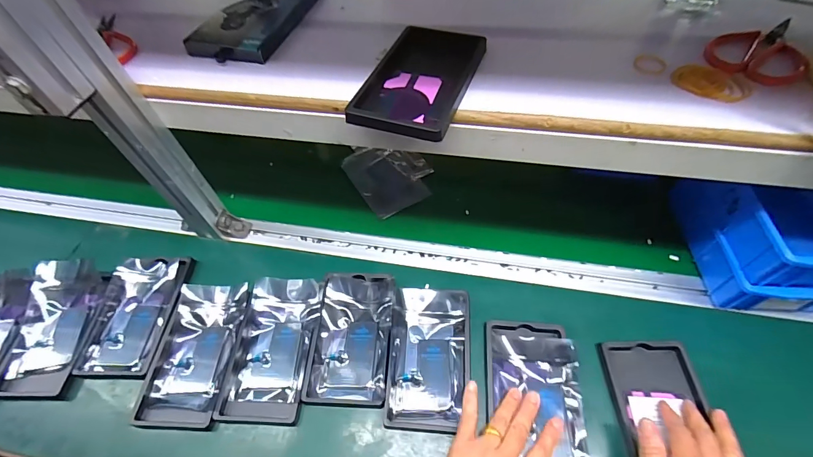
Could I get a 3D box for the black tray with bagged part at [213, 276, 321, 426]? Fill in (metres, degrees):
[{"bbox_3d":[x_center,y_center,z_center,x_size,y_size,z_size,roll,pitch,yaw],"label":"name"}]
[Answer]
[{"bbox_3d":[-0.161,0.139,0.446,0.092,0.017,0.165,1,53,7],"label":"black tray with bagged part"}]

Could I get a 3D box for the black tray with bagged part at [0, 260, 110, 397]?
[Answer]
[{"bbox_3d":[-0.449,0.116,0.473,0.098,0.035,0.175,-1,53,6],"label":"black tray with bagged part"}]

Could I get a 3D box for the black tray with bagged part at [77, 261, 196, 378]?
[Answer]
[{"bbox_3d":[-0.351,0.107,0.481,0.099,0.020,0.154,1,53,7],"label":"black tray with bagged part"}]

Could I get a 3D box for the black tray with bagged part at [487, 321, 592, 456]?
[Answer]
[{"bbox_3d":[0.137,0.178,0.401,0.097,0.017,0.159,1,54,5],"label":"black tray with bagged part"}]

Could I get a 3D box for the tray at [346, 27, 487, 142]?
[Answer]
[{"bbox_3d":[0.015,-0.148,0.367,0.092,0.016,0.155,15,56,17],"label":"tray"}]

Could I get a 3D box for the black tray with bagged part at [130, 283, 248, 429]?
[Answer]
[{"bbox_3d":[-0.256,0.145,0.448,0.094,0.021,0.161,1,53,7],"label":"black tray with bagged part"}]

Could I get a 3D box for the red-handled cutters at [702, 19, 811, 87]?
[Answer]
[{"bbox_3d":[0.353,-0.178,0.369,0.108,0.009,0.081,-39,58,-22],"label":"red-handled cutters"}]

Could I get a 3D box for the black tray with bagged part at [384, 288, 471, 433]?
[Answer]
[{"bbox_3d":[0.027,0.146,0.435,0.091,0.024,0.154,0,53,6],"label":"black tray with bagged part"}]

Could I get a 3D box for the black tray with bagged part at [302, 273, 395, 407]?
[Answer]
[{"bbox_3d":[-0.065,0.125,0.452,0.092,0.015,0.159,0,53,6],"label":"black tray with bagged part"}]

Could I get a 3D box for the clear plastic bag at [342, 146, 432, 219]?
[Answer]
[{"bbox_3d":[-0.027,-0.095,0.613,0.119,0.014,0.144,-31,69,-14],"label":"clear plastic bag"}]

